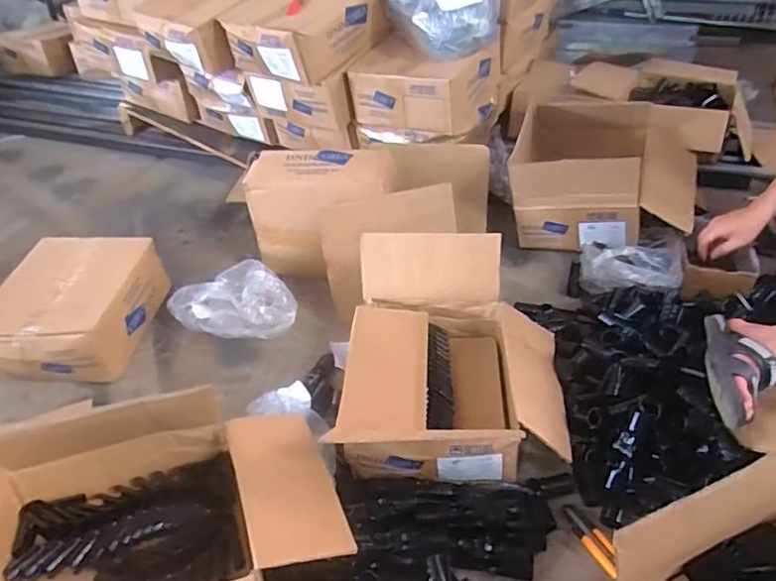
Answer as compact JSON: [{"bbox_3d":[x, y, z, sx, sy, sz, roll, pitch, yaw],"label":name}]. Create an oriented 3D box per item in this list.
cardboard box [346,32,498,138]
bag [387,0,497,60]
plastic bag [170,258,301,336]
[{"bbox_3d":[0.098,-0.517,1.423,0.293,0.148,0.330,12,43,19],"label":"cardboard box"},{"bbox_3d":[0.126,-0.691,1.396,0.250,0.179,0.288,-3,40,2],"label":"bag"},{"bbox_3d":[-0.325,0.034,1.202,0.266,0.106,0.147,-7,40,-3],"label":"plastic bag"}]

